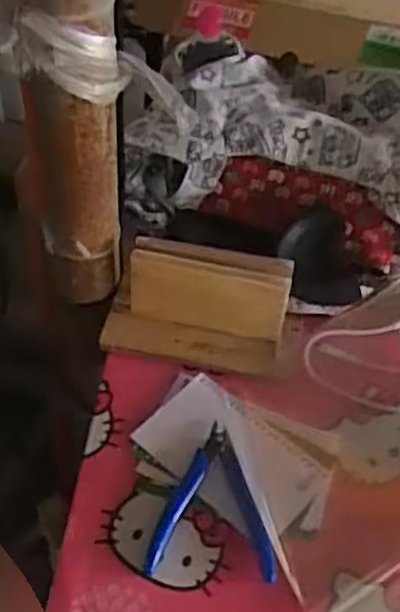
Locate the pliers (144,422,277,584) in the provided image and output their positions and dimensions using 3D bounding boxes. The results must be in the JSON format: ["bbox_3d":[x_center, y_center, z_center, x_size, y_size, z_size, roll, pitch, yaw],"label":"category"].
[{"bbox_3d":[0.004,0.137,0.532,0.083,0.010,0.109,-2,48,-5],"label":"pliers"}]

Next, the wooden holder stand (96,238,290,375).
[{"bbox_3d":[-0.003,0.000,0.622,0.148,0.075,0.067,9,48,5],"label":"wooden holder stand"}]

